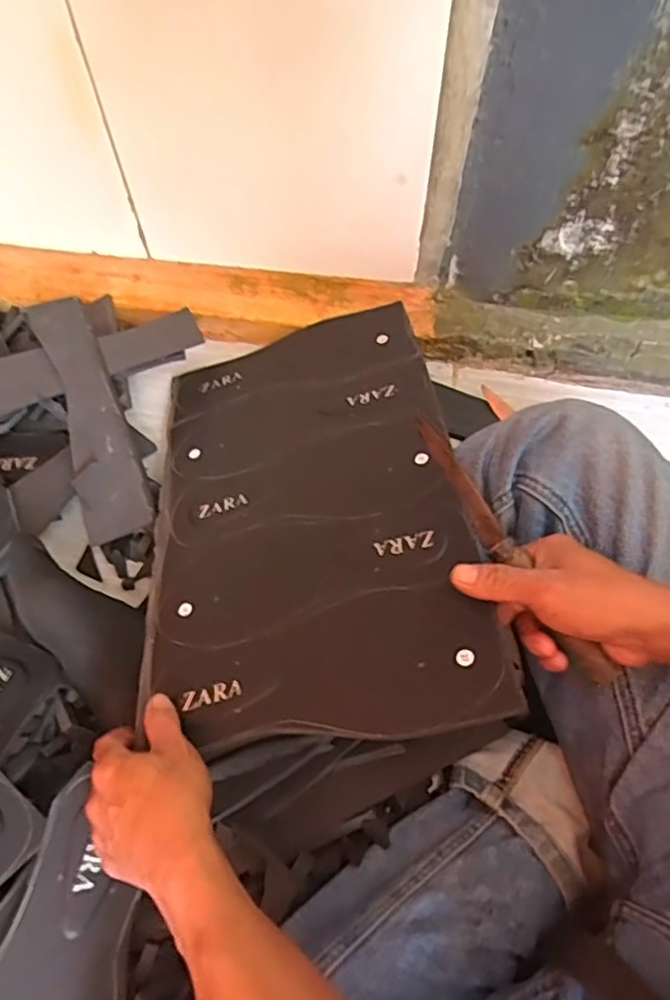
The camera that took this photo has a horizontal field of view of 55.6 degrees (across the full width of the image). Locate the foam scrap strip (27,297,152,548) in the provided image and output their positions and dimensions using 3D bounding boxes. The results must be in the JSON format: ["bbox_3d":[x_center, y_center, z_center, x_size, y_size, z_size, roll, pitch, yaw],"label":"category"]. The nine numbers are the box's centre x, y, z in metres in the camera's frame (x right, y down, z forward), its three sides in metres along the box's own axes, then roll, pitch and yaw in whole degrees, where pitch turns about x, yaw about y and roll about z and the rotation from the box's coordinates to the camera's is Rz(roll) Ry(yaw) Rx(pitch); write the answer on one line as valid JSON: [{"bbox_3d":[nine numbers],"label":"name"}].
[{"bbox_3d":[-0.237,-0.085,0.616,0.062,0.014,0.257,-17,74,-19],"label":"foam scrap strip"}]

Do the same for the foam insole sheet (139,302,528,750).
[{"bbox_3d":[-0.033,-0.007,0.537,0.260,0.010,0.429,-17,49,11],"label":"foam insole sheet"}]

